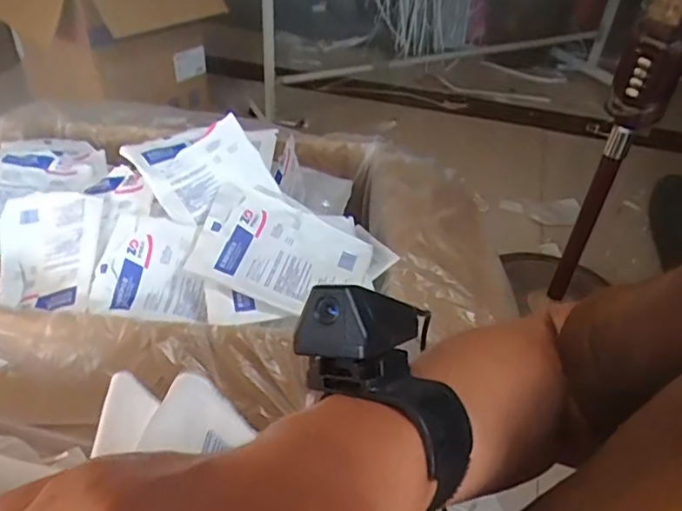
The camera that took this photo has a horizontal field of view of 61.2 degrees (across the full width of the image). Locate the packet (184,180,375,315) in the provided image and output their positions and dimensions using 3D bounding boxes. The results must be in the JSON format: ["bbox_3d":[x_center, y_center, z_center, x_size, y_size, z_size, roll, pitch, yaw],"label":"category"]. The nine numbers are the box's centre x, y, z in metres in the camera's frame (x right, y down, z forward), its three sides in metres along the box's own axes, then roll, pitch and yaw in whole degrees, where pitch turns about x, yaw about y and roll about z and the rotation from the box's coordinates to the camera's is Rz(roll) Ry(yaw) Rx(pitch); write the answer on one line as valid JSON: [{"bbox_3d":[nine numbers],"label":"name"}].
[{"bbox_3d":[-0.067,-0.001,0.667,0.191,0.024,0.134,25,57,-6],"label":"packet"}]

